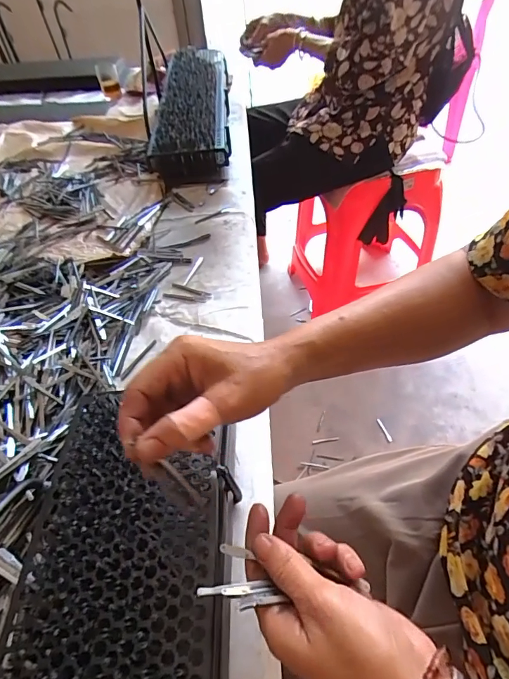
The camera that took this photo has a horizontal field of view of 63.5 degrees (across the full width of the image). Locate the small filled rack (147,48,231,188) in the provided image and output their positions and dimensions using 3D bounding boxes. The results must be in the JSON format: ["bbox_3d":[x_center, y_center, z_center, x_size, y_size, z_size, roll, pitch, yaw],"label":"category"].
[{"bbox_3d":[-0.133,-0.502,0.900,0.145,0.090,0.520,-5,49,1],"label":"small filled rack"}]

